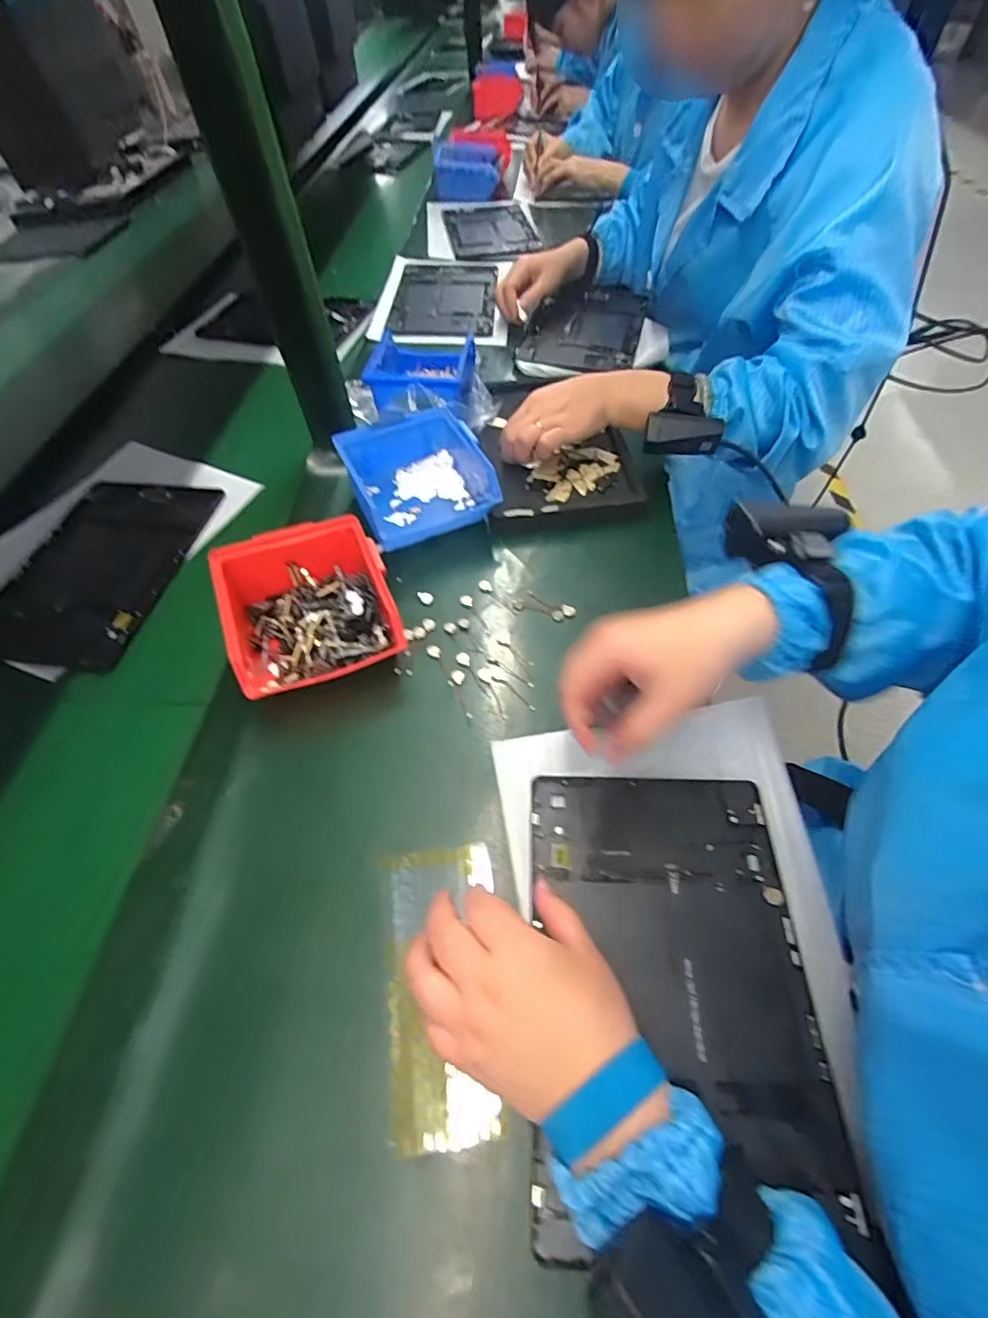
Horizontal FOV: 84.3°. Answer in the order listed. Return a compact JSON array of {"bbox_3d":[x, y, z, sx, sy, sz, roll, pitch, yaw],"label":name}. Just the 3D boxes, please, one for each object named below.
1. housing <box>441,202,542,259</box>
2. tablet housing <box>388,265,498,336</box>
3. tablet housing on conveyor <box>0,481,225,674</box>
[{"bbox_3d":[-0.004,-0.785,0.995,0.158,0.013,0.218,-11,53,-1],"label":"housing"},{"bbox_3d":[-0.074,-0.561,0.840,0.150,0.009,0.236,-2,53,5],"label":"tablet housing"},{"bbox_3d":[-0.381,-0.092,0.533,0.144,0.010,0.230,6,56,7],"label":"tablet housing on conveyor"}]

